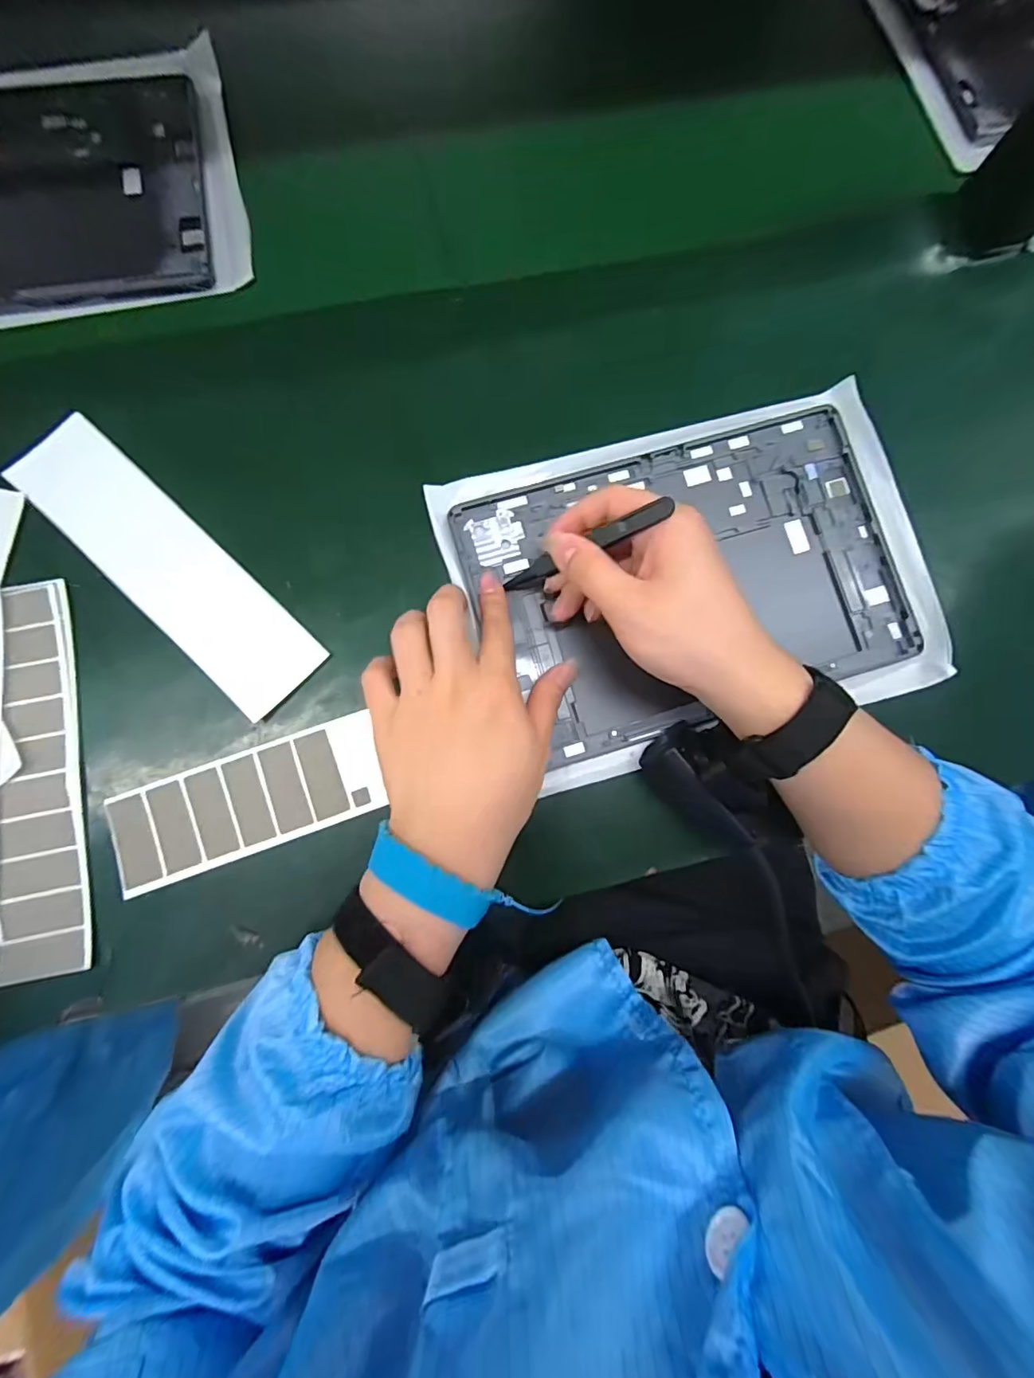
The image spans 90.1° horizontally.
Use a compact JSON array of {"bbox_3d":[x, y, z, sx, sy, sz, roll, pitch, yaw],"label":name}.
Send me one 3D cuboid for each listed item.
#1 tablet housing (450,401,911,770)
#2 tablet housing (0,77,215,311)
[{"bbox_3d":[0.104,-0.068,0.316,0.252,0.014,0.166,-17,83,-5],"label":"tablet housing"},{"bbox_3d":[-0.333,-0.317,0.332,0.249,0.009,0.174,-9,82,-4],"label":"tablet housing"}]

